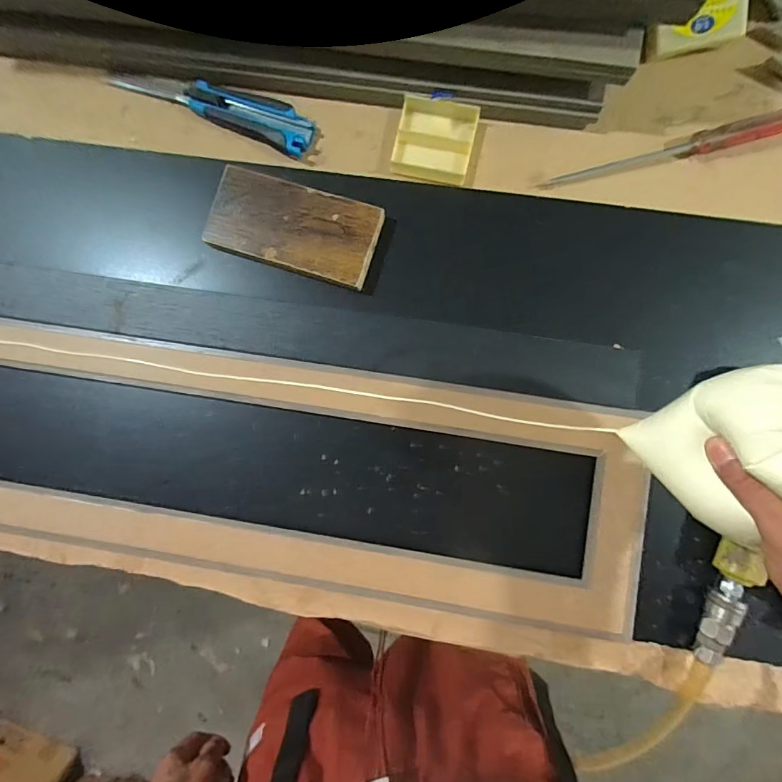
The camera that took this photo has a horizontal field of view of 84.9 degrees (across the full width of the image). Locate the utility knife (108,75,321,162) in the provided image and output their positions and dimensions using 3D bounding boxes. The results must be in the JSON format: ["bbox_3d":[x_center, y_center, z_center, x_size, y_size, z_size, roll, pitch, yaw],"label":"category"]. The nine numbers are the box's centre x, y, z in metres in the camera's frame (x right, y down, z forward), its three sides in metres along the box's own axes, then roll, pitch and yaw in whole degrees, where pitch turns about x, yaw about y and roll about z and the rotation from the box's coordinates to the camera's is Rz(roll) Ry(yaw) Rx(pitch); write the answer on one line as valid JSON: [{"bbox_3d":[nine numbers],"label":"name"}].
[{"bbox_3d":[-0.170,-0.280,0.413,0.202,0.013,0.042,24,87,4],"label":"utility knife"}]

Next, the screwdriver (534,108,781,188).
[{"bbox_3d":[0.245,-0.215,0.383,0.218,0.022,0.017,-11,85,2],"label":"screwdriver"}]

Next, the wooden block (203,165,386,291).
[{"bbox_3d":[-0.089,-0.150,0.395,0.152,0.018,0.076,17,87,4],"label":"wooden block"}]

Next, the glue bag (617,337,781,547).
[{"bbox_3d":[0.217,0.034,0.261,0.073,0.133,0.085,-43,85,-1],"label":"glue bag"}]

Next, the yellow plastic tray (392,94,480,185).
[{"bbox_3d":[0.040,-0.235,0.396,0.071,0.021,0.073,13,87,4],"label":"yellow plastic tray"}]

